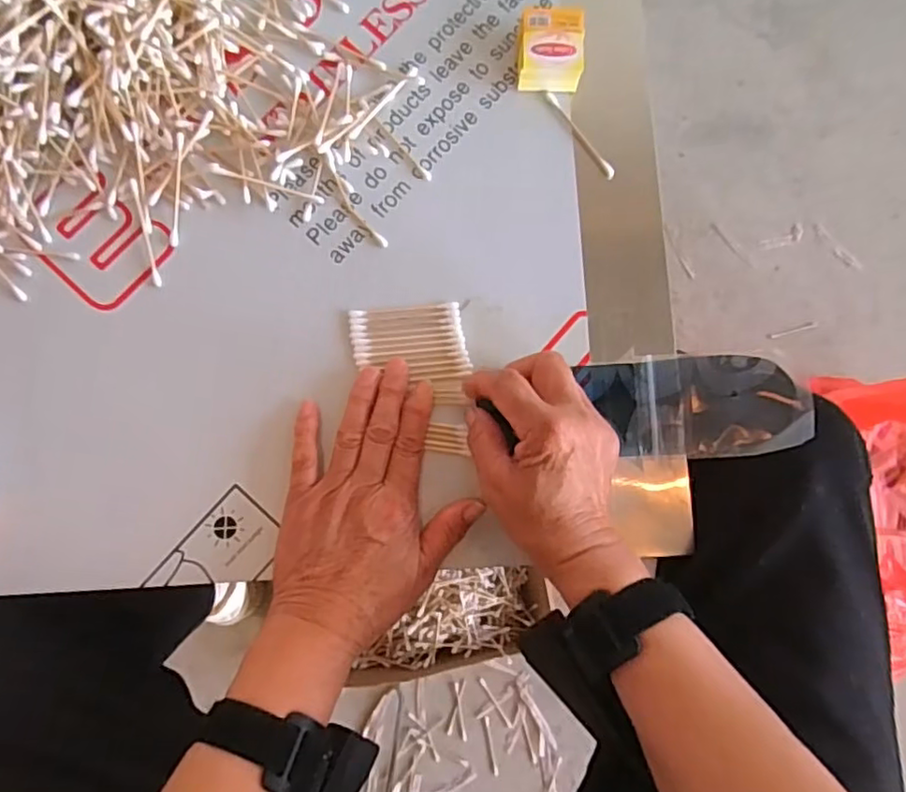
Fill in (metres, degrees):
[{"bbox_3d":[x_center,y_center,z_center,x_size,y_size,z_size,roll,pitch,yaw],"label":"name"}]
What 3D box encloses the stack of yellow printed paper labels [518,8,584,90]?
[{"bbox_3d":[0.065,-0.231,0.422,0.042,0.027,0.047,3,83,-1],"label":"stack of yellow printed paper labels"}]

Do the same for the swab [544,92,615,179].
[{"bbox_3d":[0.087,-0.178,0.428,0.008,0.006,0.073,-36,83,-5],"label":"swab"}]

